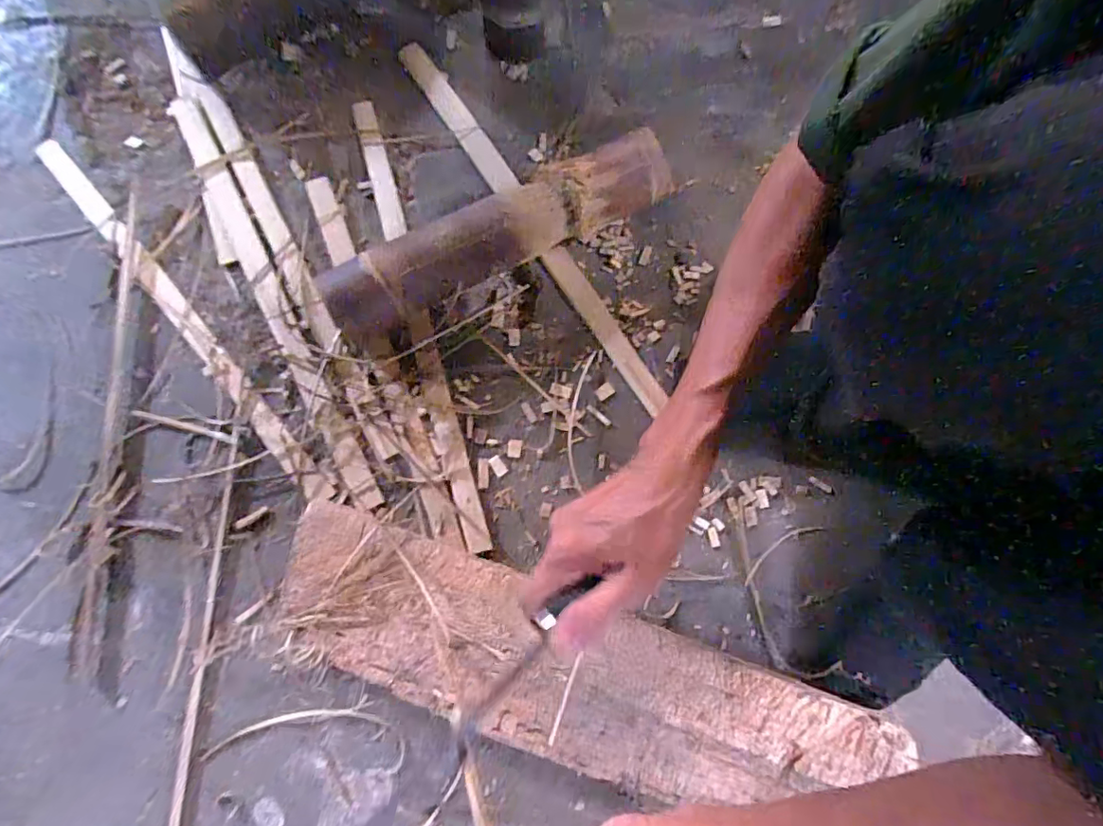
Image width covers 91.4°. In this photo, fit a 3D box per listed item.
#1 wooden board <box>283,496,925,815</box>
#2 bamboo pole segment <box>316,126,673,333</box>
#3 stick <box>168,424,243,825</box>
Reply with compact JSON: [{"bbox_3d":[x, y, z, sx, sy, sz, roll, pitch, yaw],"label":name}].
[{"bbox_3d":[0.029,0.217,0.446,0.521,0.051,0.127,18,78,3],"label":"wooden board"},{"bbox_3d":[-0.048,-0.165,0.514,0.337,0.071,0.068,-23,79,-6],"label":"bamboo pole segment"},{"bbox_3d":[-0.300,0.191,0.464,0.016,0.009,0.360,2,78,-1],"label":"stick"}]

